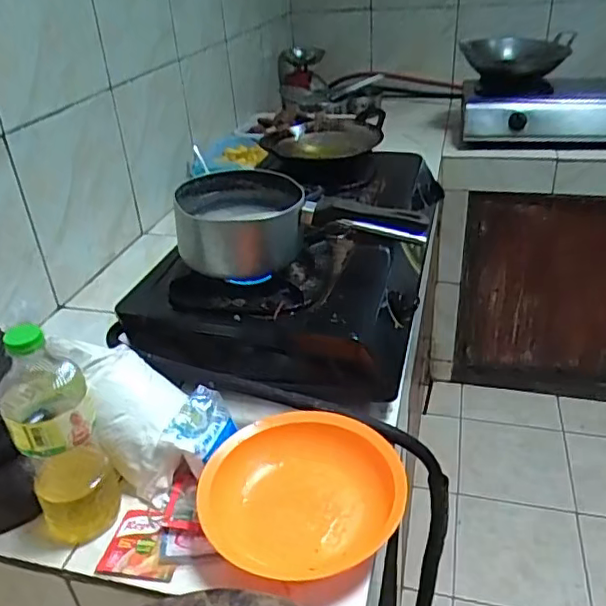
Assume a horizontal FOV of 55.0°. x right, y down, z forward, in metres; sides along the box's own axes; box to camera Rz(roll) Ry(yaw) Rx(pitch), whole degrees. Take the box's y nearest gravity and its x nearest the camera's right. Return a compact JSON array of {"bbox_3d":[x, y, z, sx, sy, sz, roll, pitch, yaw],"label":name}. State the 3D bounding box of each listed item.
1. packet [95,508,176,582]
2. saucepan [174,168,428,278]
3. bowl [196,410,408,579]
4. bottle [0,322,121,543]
[{"bbox_3d":[-0.159,0.239,0.588,0.074,0.009,0.078,1,32,7],"label":"packet"},{"bbox_3d":[-0.008,-0.104,0.774,0.309,0.108,0.145,-5,31,-3],"label":"saucepan"},{"bbox_3d":[-0.001,0.192,0.605,0.202,0.045,0.177,-1,31,4],"label":"bowl"},{"bbox_3d":[-0.233,0.123,0.551,0.074,0.231,0.072,-21,36,-27],"label":"bottle"}]

